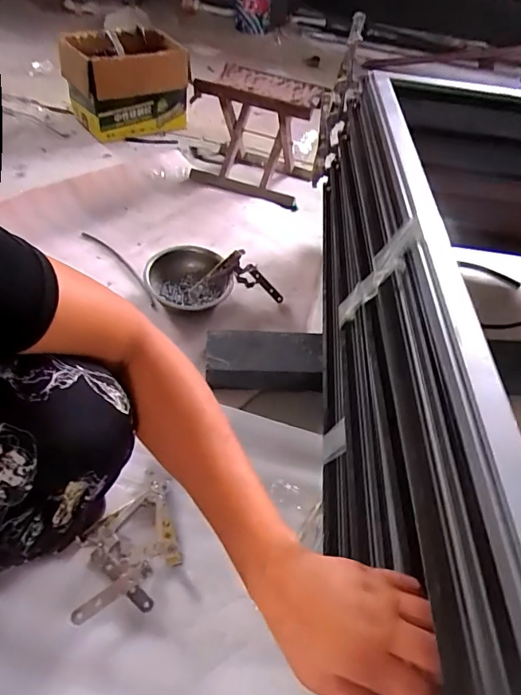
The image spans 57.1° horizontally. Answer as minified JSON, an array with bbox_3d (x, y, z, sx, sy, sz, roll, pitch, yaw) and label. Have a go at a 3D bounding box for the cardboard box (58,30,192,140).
[{"bbox_3d":[-0.423,-0.834,1.522,0.357,0.252,0.234,-21,53,-25],"label":"cardboard box"}]

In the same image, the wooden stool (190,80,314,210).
[{"bbox_3d":[-0.011,-0.602,1.353,0.312,0.258,0.254,21,48,12],"label":"wooden stool"}]

